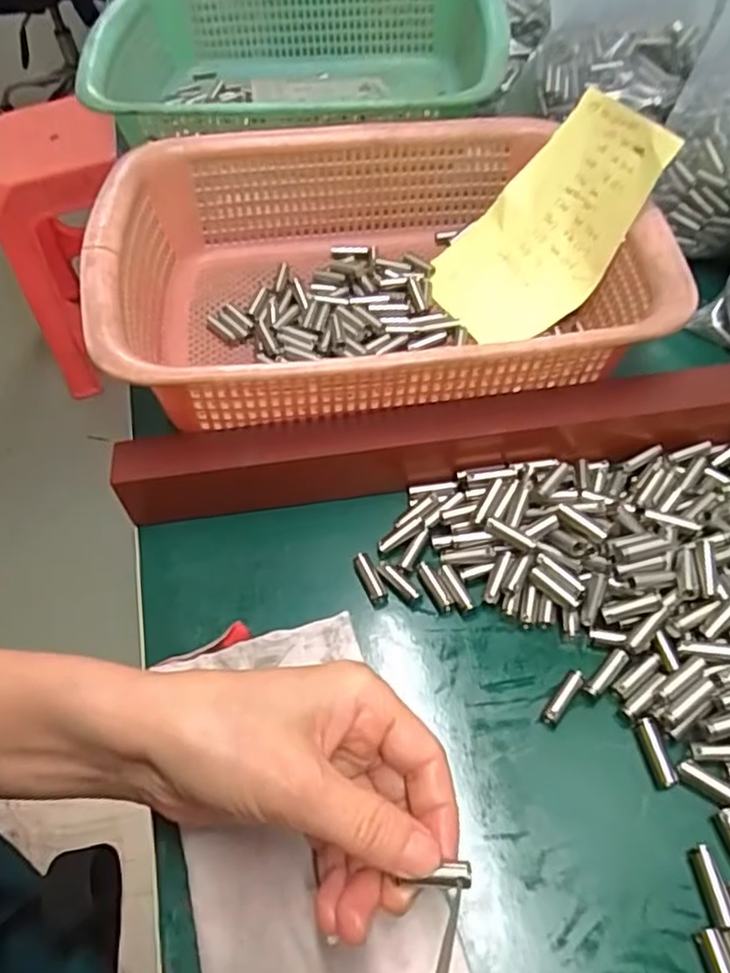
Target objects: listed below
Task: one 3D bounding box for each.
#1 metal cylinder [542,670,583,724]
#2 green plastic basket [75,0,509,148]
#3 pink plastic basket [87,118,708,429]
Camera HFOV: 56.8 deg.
[{"bbox_3d":[0.082,0.087,0.279,0.006,0.007,0.024,32,62,25],"label":"metal cylinder"},{"bbox_3d":[-0.052,-0.311,0.511,0.297,0.076,0.242,1,55,7],"label":"green plastic basket"},{"bbox_3d":[0.005,-0.126,0.386,0.282,0.086,0.220,-10,54,-1],"label":"pink plastic basket"}]

